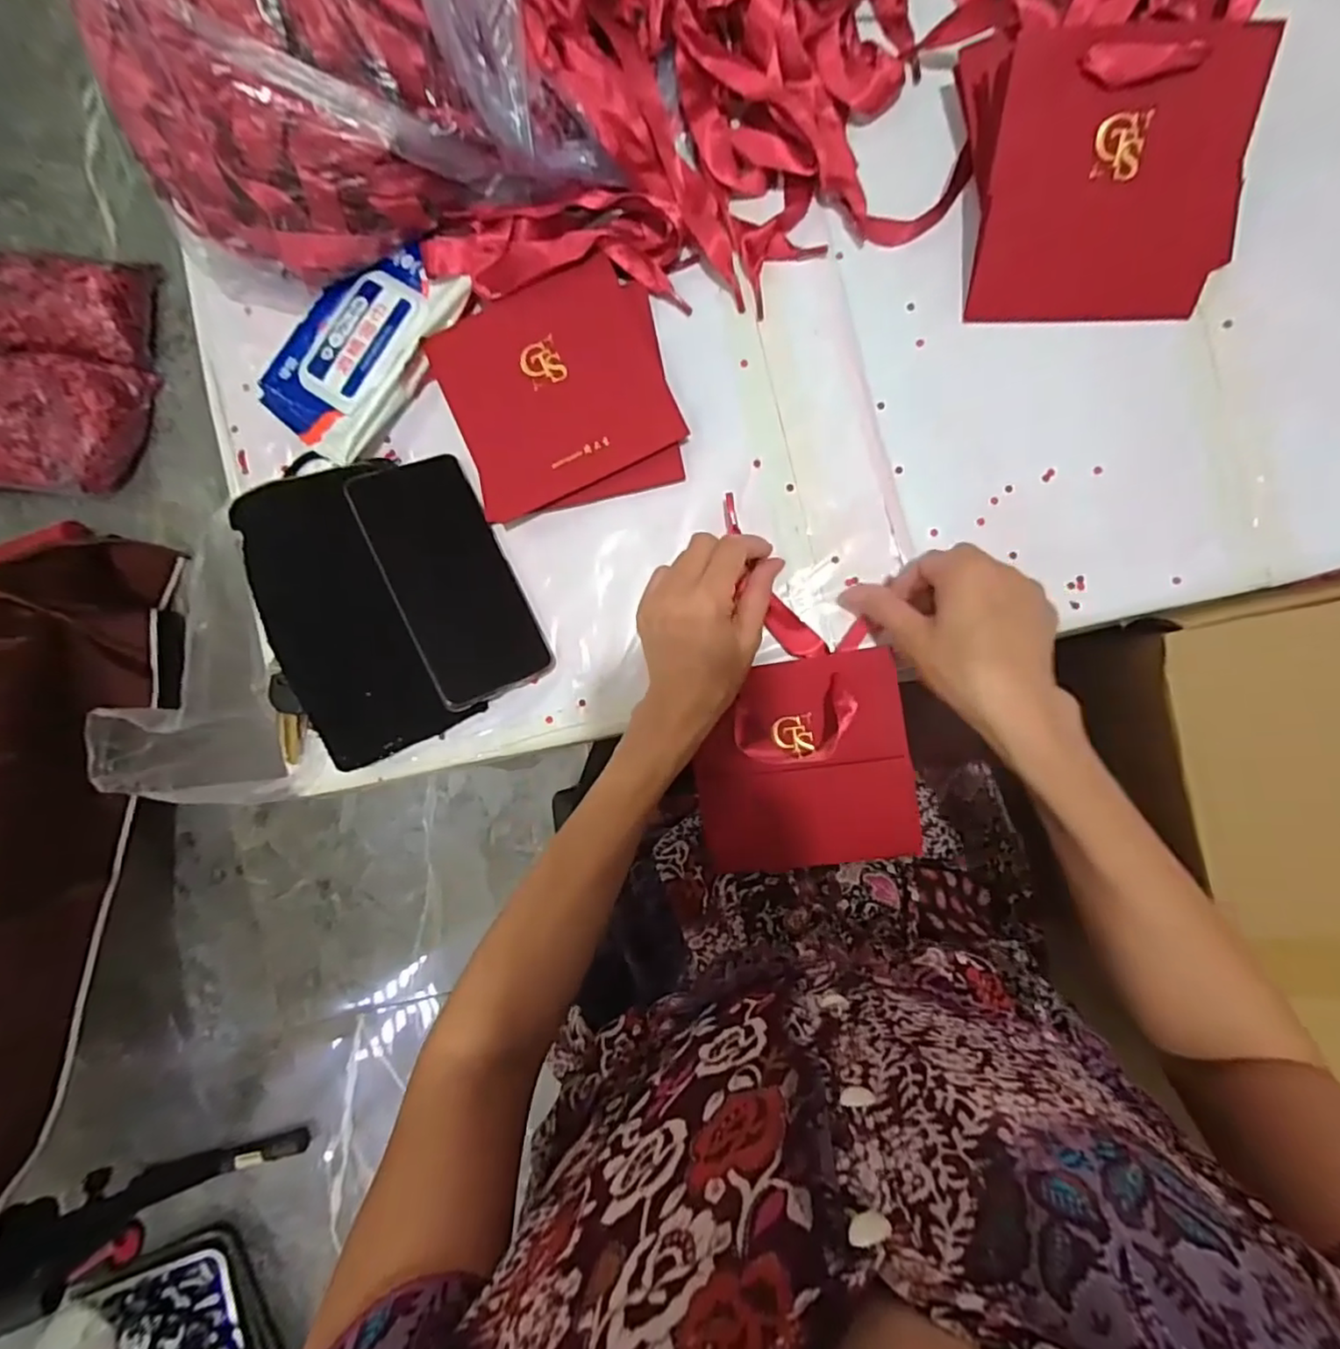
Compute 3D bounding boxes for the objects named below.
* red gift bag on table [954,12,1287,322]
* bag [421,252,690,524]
[{"bbox_3d":[0.264,-0.308,0.379,0.161,0.072,0.144,3,90,5],"label":"red gift bag on table"},{"bbox_3d":[-0.079,-0.195,0.427,0.139,0.007,0.138,-23,90,2],"label":"bag"}]

